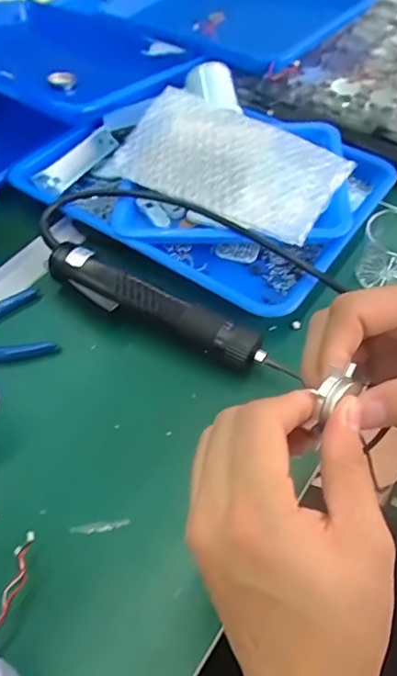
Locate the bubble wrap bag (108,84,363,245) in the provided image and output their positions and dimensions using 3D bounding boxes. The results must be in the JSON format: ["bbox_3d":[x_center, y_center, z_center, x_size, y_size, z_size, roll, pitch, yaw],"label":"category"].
[{"bbox_3d":[0.030,-0.179,0.518,0.221,0.018,0.139,29,67,19],"label":"bubble wrap bag"}]

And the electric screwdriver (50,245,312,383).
[{"bbox_3d":[-0.034,-0.026,0.443,0.224,0.034,0.046,25,58,15],"label":"electric screwdriver"}]

